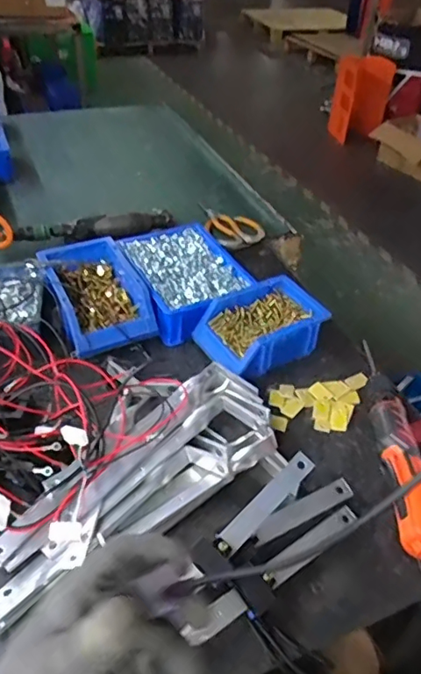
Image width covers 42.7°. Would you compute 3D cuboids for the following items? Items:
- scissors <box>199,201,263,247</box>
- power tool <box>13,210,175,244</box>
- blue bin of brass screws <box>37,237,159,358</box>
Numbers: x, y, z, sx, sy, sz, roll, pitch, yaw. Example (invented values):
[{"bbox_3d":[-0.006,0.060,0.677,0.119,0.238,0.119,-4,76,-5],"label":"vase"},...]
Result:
[{"bbox_3d":[0.029,-0.213,0.992,0.092,0.012,0.167,-18,44,-23],"label":"scissors"},{"bbox_3d":[-0.191,-0.183,0.919,0.264,0.042,0.042,-11,42,-16],"label":"power tool"},{"bbox_3d":[-0.157,-0.053,0.762,0.118,0.081,0.188,-18,46,-21],"label":"blue bin of brass screws"}]

